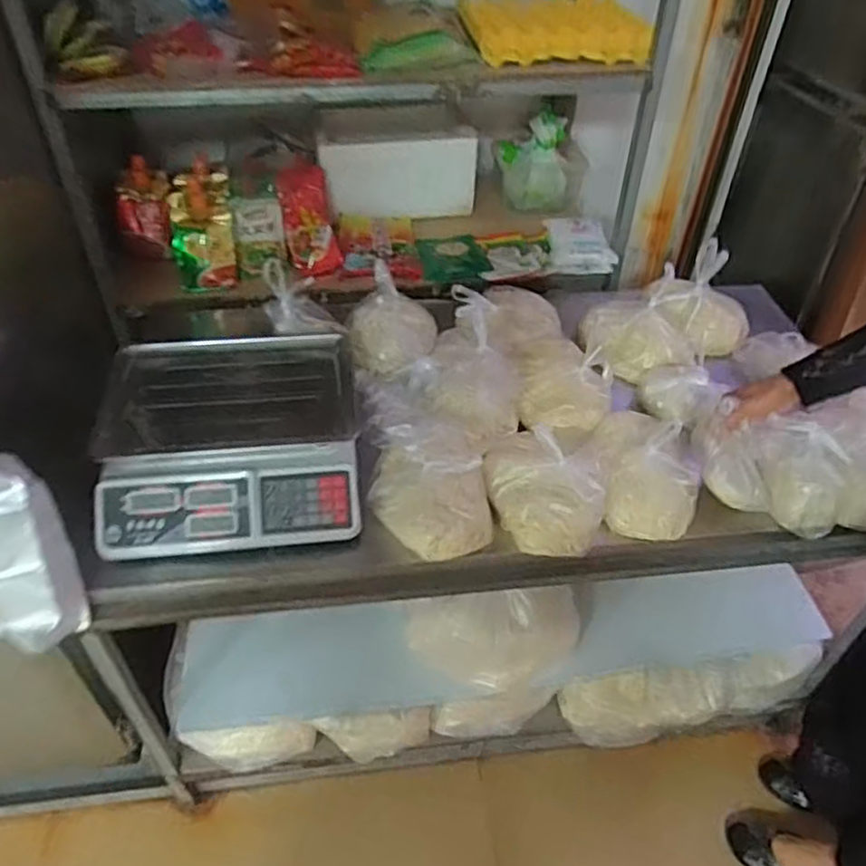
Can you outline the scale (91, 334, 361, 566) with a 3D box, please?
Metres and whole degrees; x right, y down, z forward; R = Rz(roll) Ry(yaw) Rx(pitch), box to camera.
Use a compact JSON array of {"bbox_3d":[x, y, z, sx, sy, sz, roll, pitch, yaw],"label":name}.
[{"bbox_3d":[-0.276,0.007,0.966,0.332,0.122,0.293,-4,42,-7],"label":"scale"}]

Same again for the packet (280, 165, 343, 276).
[{"bbox_3d":[-0.242,-0.418,1.381,0.092,0.212,0.045,-9,0,-12],"label":"packet"}]

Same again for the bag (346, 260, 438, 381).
[{"bbox_3d":[-0.068,-0.187,1.148,0.141,0.130,0.125,1,42,0],"label":"bag"}]

